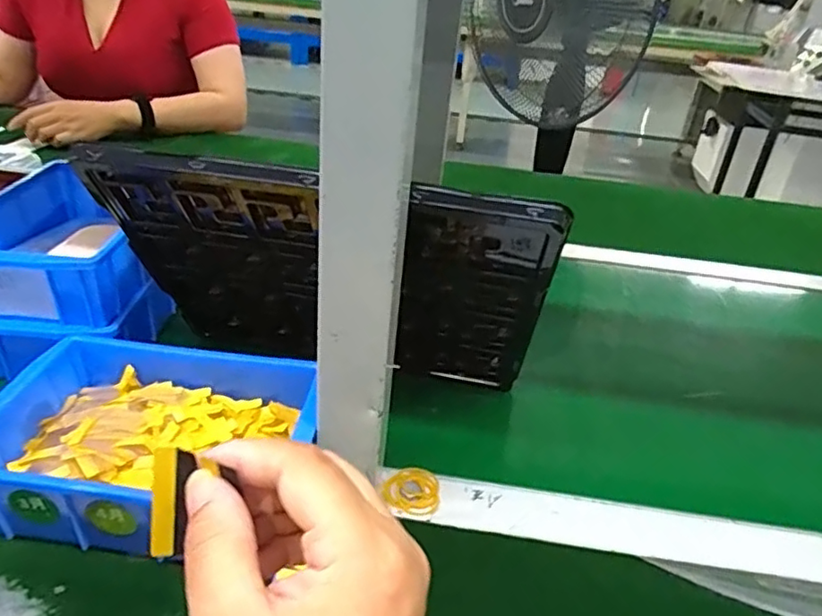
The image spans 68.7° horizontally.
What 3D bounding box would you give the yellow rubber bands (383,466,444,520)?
[{"bbox_3d":[0.003,0.128,0.416,0.039,0.008,0.040,4,32,-3],"label":"yellow rubber bands"}]

